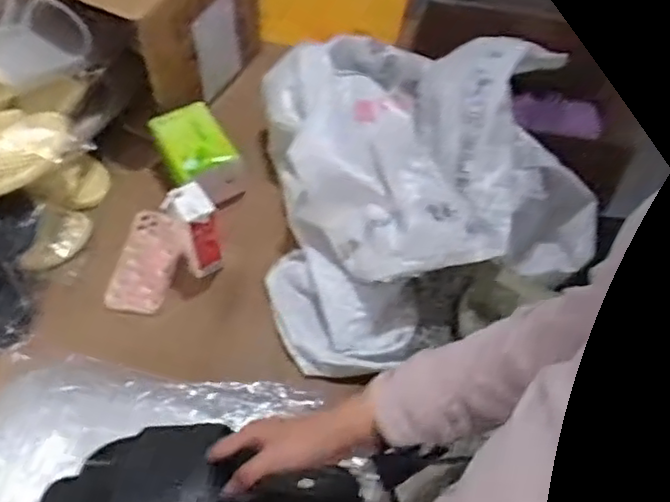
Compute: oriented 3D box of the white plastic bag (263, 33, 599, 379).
[{"bbox_3d":[0.098,-0.091,0.945,0.498,0.279,0.370,-29,59,-20],"label":"white plastic bag"}]

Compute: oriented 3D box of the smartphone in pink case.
[{"bbox_3d":[-0.264,0.012,0.940,0.079,0.021,0.152,9,58,0],"label":"smartphone in pink case"}]

